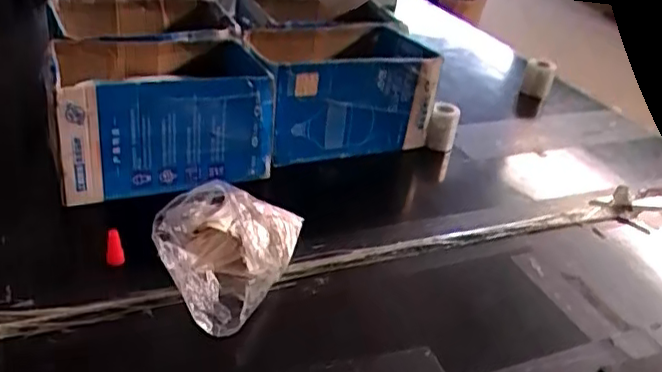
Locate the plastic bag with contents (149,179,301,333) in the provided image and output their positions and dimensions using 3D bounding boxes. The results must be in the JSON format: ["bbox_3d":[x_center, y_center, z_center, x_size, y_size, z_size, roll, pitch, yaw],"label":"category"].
[{"bbox_3d":[-0.118,0.065,0.668,0.128,0.085,0.181,14,33,9],"label":"plastic bag with contents"}]

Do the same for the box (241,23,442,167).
[{"bbox_3d":[-0.001,-0.150,0.997,0.281,0.168,0.202,-10,33,-27],"label":"box"}]

